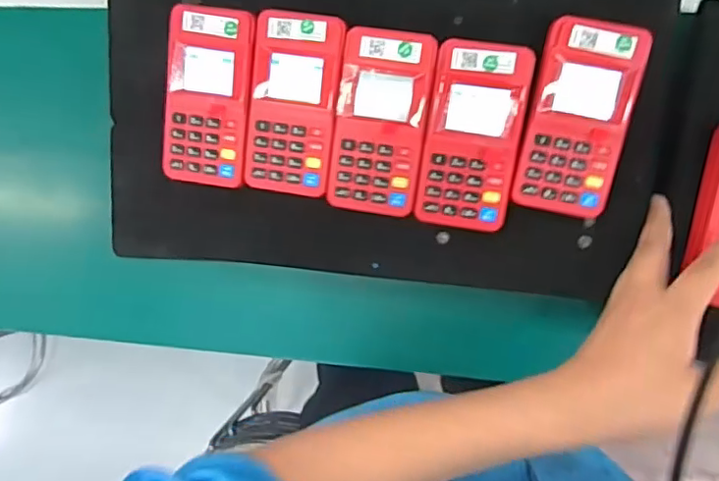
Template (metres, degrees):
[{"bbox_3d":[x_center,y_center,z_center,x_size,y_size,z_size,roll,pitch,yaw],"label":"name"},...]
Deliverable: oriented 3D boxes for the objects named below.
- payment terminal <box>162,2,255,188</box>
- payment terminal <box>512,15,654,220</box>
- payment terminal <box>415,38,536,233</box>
[{"bbox_3d":[-0.108,-0.103,0.412,0.063,0.022,0.122,9,95,9],"label":"payment terminal"},{"bbox_3d":[0.144,-0.079,0.374,0.062,0.019,0.121,13,96,9],"label":"payment terminal"},{"bbox_3d":[0.076,-0.069,0.381,0.062,0.016,0.120,9,95,9],"label":"payment terminal"}]

